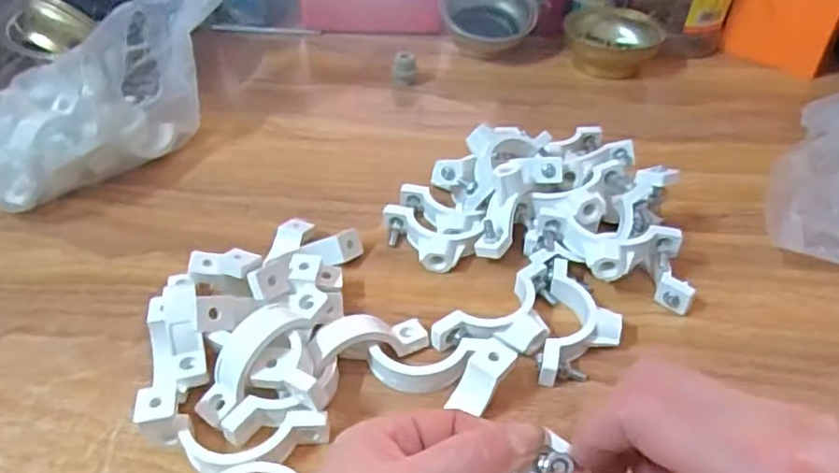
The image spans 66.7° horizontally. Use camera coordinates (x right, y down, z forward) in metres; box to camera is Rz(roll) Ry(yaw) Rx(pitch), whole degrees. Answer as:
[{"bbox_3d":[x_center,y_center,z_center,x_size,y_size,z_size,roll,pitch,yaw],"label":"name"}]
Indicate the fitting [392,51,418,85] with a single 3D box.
[{"bbox_3d":[-0.014,-0.159,0.607,0.022,0.027,0.021,1,41,0],"label":"fitting"}]

